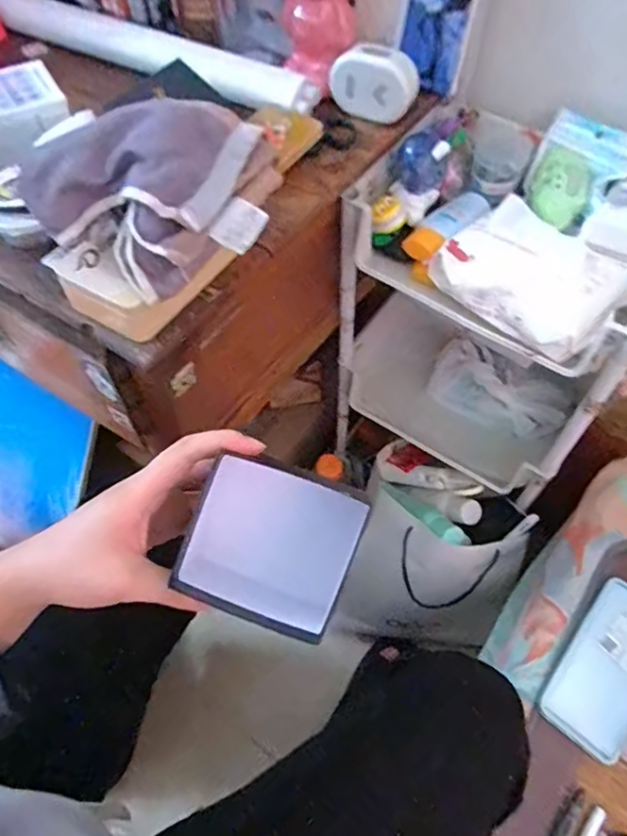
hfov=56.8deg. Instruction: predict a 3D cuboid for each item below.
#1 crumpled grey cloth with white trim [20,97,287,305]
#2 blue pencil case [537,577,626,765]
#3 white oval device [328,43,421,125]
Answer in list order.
[{"bbox_3d":[-0.094,-0.148,0.373,0.148,0.065,0.097,-33,63,-20],"label":"crumpled grey cloth with white trim"},{"bbox_3d":[0.292,0.239,0.565,0.076,0.014,0.164,36,63,21],"label":"blue pencil case"},{"bbox_3d":[0.056,-0.308,0.535,0.078,0.052,0.024,10,57,6],"label":"white oval device"}]

